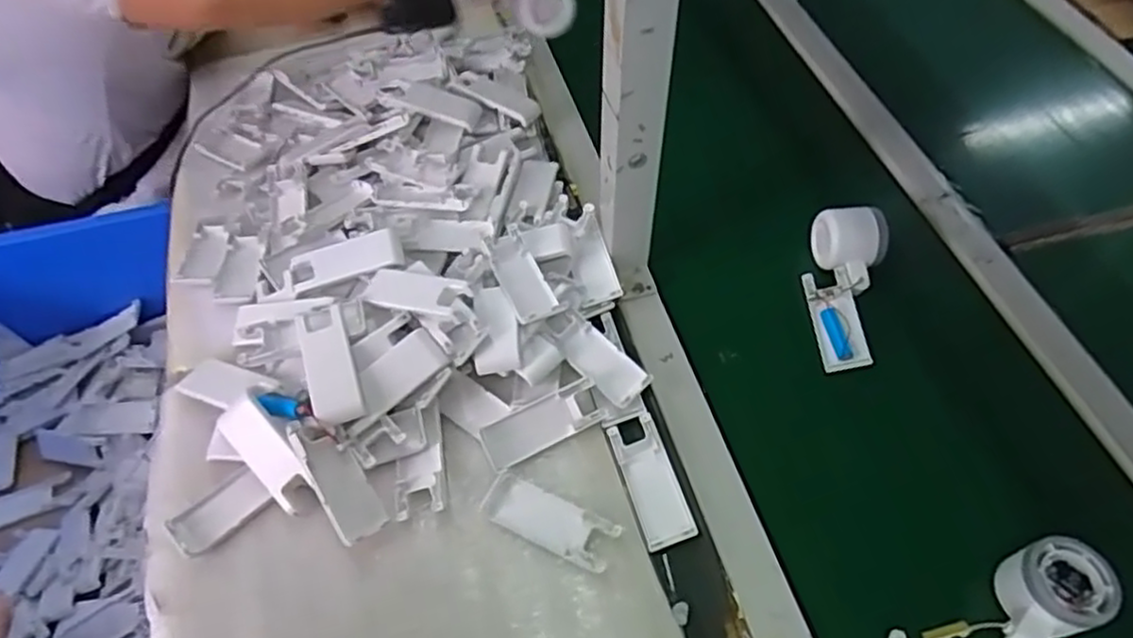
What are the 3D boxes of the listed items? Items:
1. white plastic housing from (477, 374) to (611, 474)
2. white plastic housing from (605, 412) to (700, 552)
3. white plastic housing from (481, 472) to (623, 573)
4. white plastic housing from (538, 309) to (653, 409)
[{"bbox_3d":[-0.020,0.084,0.570,0.102,0.013,0.039,-26,60,-15],"label":"white plastic housing"},{"bbox_3d":[0.068,0.129,0.551,0.039,0.017,0.103,-15,57,-8],"label":"white plastic housing"},{"bbox_3d":[-0.014,0.154,0.532,0.104,0.007,0.040,22,60,15],"label":"white plastic housing"},{"bbox_3d":[0.027,0.034,0.598,0.043,0.021,0.094,-40,64,-22],"label":"white plastic housing"}]

